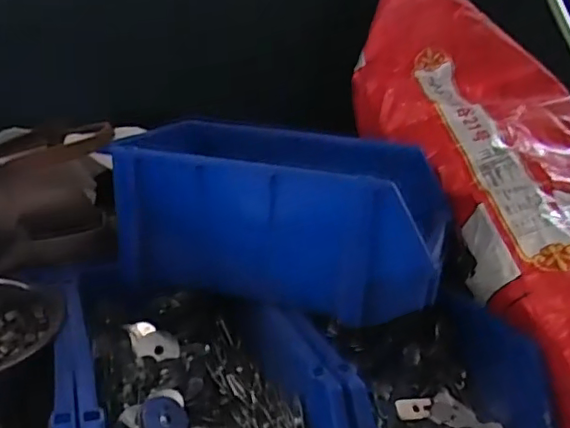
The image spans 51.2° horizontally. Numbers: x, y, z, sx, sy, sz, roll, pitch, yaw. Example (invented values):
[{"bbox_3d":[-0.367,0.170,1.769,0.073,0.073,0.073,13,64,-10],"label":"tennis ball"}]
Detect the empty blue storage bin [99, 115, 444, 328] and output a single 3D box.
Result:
[{"bbox_3d":[0.009,0.000,0.640,0.308,0.139,0.187,9,18,18],"label":"empty blue storage bin"}]

